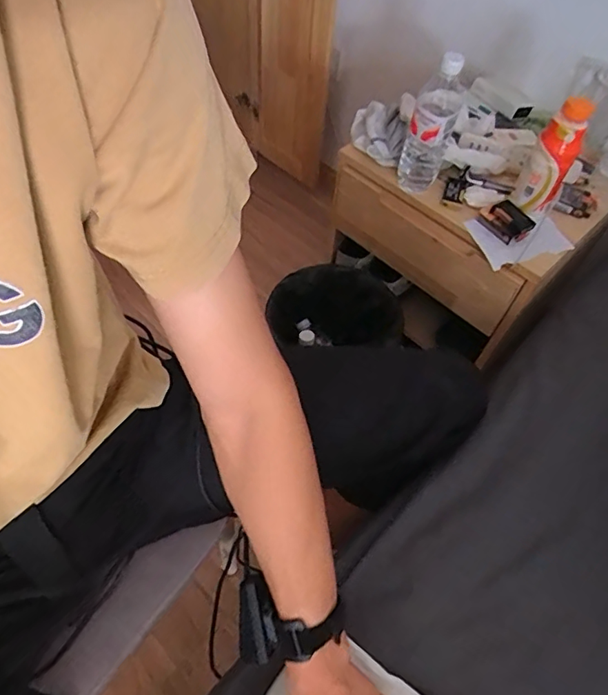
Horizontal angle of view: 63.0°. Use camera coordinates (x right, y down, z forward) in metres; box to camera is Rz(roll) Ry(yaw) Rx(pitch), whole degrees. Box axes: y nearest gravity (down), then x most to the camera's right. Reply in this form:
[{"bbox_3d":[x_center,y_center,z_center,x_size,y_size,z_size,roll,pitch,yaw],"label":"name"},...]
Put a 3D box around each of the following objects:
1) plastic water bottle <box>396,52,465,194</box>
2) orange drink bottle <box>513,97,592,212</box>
[{"bbox_3d":[0.209,-0.366,0.822,0.073,0.216,0.083,15,54,7],"label":"plastic water bottle"},{"bbox_3d":[0.387,-0.293,0.779,0.065,0.173,0.053,25,56,14],"label":"orange drink bottle"}]

